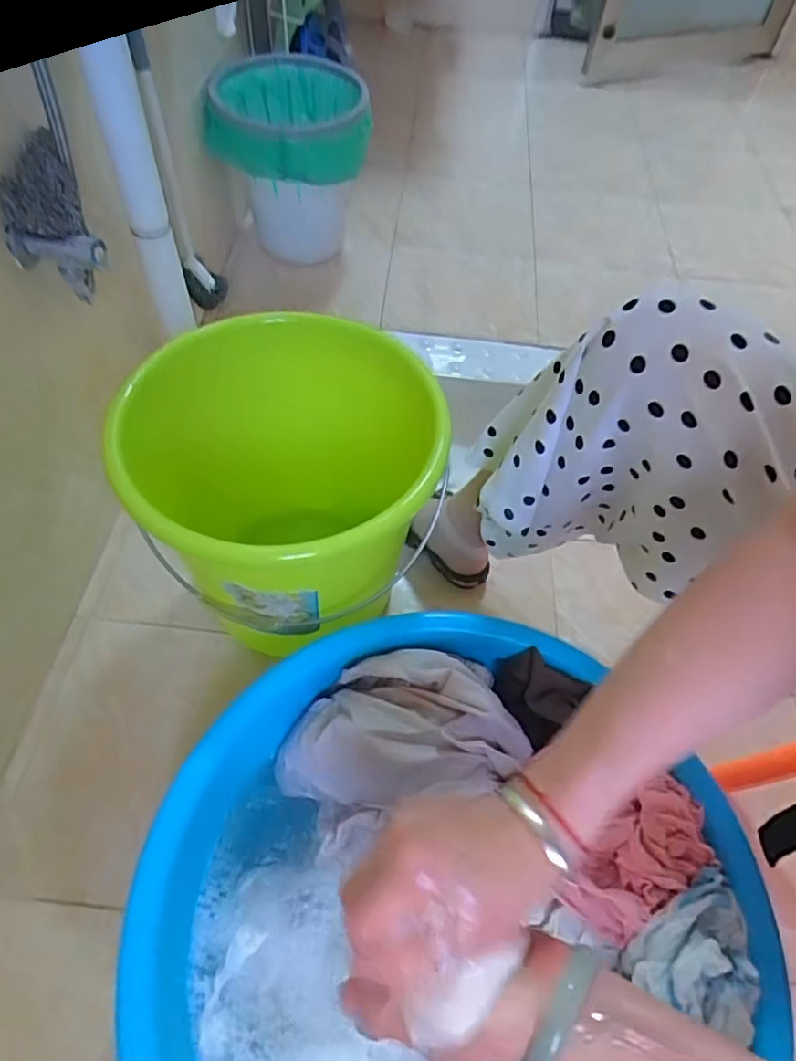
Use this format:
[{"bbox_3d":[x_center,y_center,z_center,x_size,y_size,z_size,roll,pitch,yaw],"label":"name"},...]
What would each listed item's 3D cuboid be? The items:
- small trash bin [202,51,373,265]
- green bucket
[{"bbox_3d":[-0.186,-0.663,1.118,0.260,0.273,0.271,15,58,6],"label":"small trash bin"},{"bbox_3d":[-0.136,-0.054,0.674,0.274,0.268,0.304,-38,67,-24],"label":"green bucket"}]

